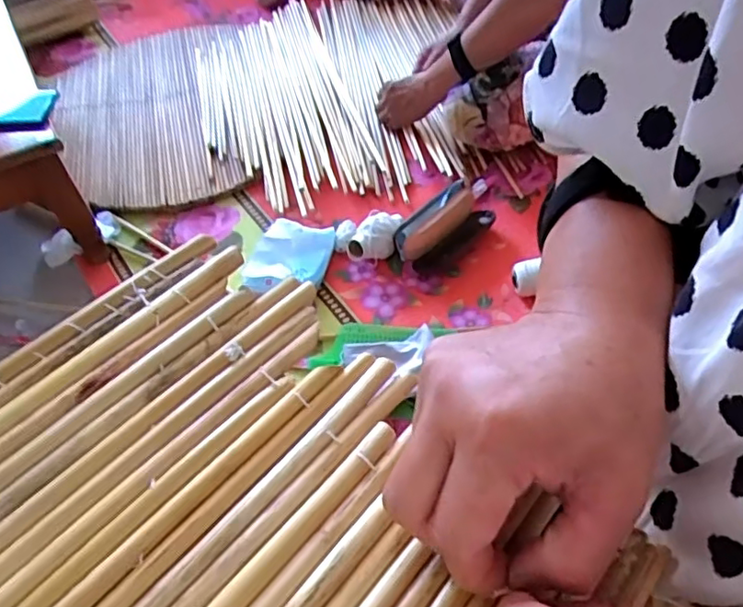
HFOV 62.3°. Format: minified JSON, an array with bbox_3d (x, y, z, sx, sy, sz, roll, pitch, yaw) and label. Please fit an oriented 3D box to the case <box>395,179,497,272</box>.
[{"bbox_3d":[0.125,-0.125,0.938,0.080,0.056,0.204,35,62,26],"label":"case"}]

